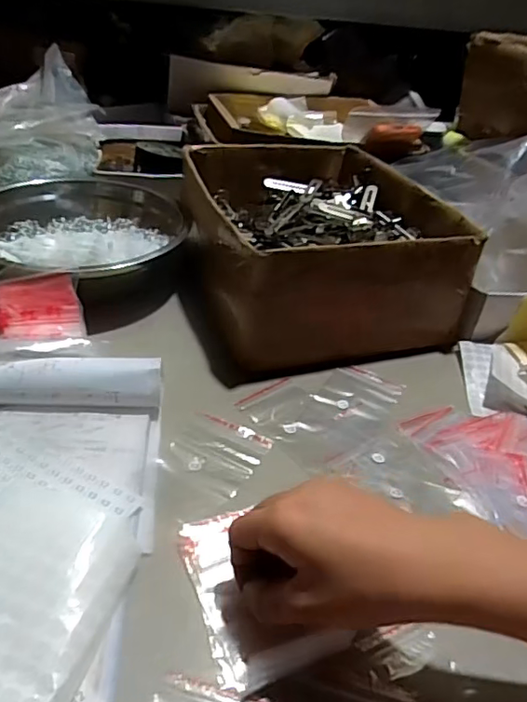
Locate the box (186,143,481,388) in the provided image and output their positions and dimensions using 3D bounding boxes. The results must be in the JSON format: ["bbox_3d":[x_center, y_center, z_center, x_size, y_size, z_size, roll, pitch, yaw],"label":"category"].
[{"bbox_3d":[0.059,-0.130,0.661,0.265,0.125,0.312,-4,37,-15],"label":"box"}]

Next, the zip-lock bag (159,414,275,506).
[{"bbox_3d":[-0.039,0.083,0.454,0.071,0.005,0.076,19,37,17],"label":"zip-lock bag"}]

